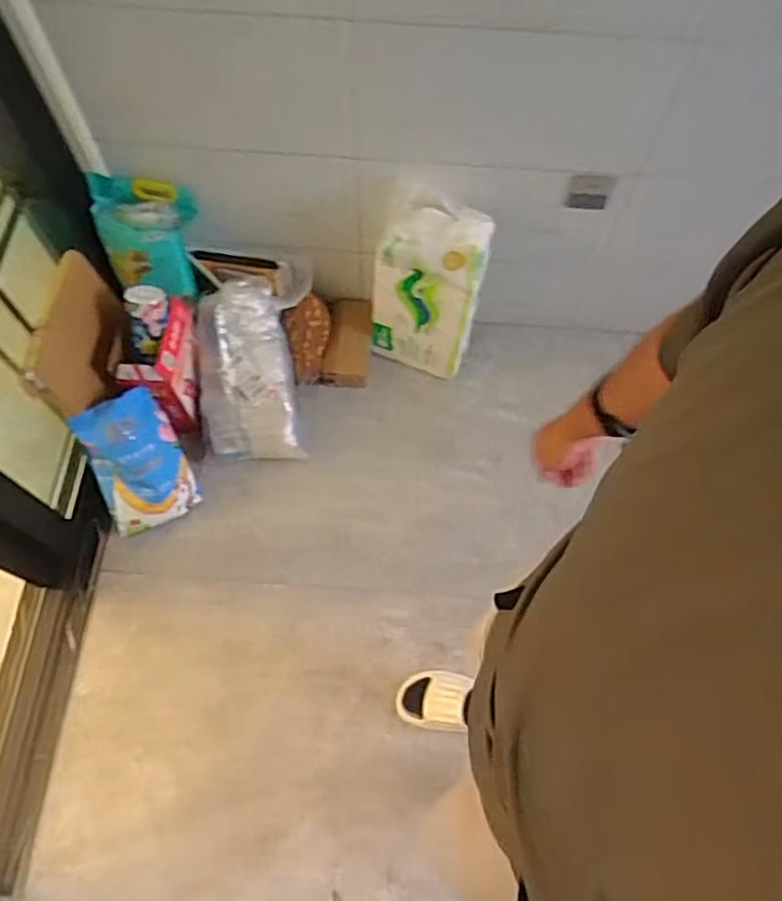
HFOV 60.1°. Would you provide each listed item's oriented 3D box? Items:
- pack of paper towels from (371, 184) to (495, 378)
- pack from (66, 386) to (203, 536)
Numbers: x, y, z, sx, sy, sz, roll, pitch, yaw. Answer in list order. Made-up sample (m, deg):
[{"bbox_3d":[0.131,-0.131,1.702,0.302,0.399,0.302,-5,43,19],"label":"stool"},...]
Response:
[{"bbox_3d":[0.086,-0.393,1.686,0.251,0.518,0.135,19,67,7],"label":"pack of paper towels"},{"bbox_3d":[-0.609,0.028,1.626,0.212,0.076,0.327,-23,105,-14],"label":"pack"}]

